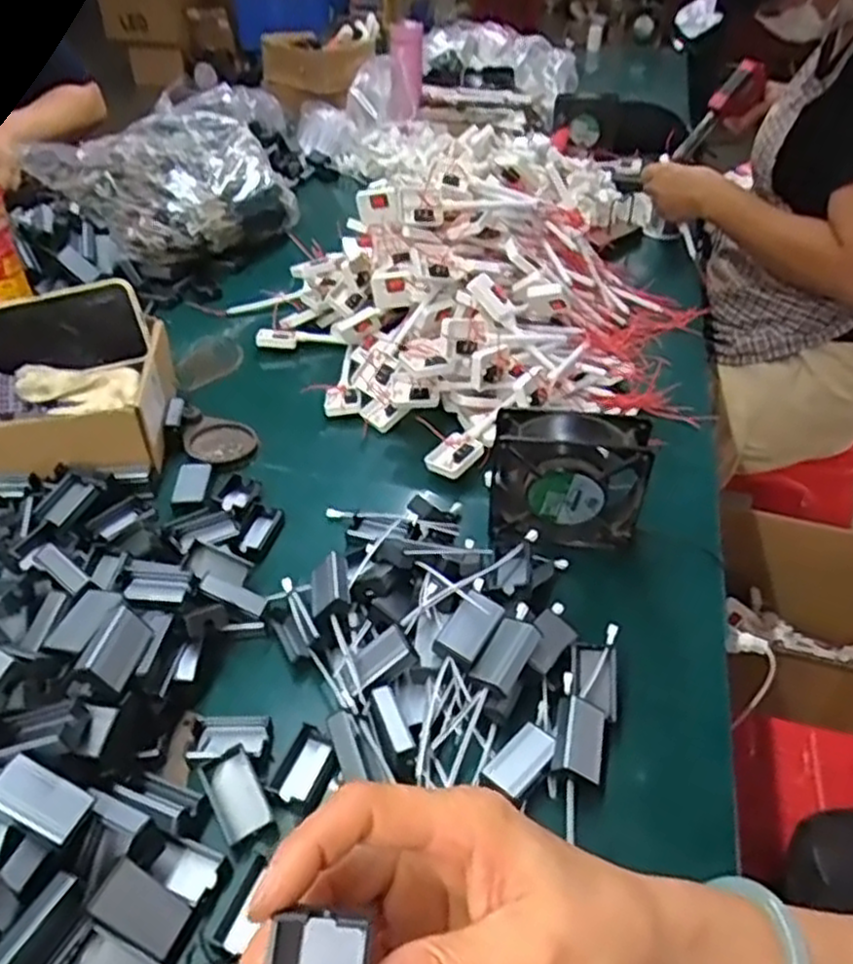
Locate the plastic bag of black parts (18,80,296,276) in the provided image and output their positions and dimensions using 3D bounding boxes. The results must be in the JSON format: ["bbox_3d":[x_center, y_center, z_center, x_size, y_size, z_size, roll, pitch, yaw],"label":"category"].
[{"bbox_3d":[-0.347,-0.453,1.147,0.262,0.158,0.391,24,45,26],"label":"plastic bag of black parts"}]

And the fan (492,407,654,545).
[{"bbox_3d":[0.114,-0.003,0.613,0.118,0.114,0.042,7,40,7],"label":"fan"}]

